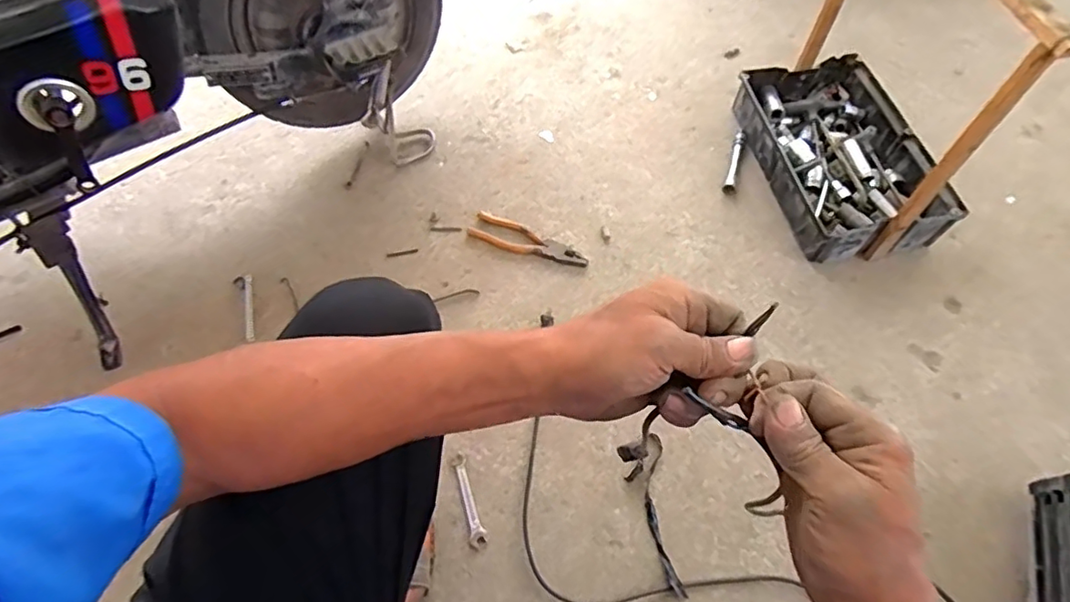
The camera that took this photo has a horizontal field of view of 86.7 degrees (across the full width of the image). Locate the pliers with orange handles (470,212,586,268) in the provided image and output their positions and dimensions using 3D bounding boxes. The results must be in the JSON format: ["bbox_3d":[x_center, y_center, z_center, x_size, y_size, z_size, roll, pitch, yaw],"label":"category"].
[{"bbox_3d":[-0.009,-0.093,0.899,0.192,0.010,0.052,20,63,11],"label":"pliers with orange handles"}]

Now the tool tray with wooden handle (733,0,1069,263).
[{"bbox_3d":[0.494,-0.309,0.801,0.243,0.373,0.370,-12,64,-6],"label":"tool tray with wooden handle"}]

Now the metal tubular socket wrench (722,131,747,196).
[{"bbox_3d":[0.343,-0.235,0.966,0.021,0.018,0.131,17,63,10],"label":"metal tubular socket wrench"}]

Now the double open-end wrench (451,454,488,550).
[{"bbox_3d":[-0.084,0.255,0.722,0.022,0.006,0.116,-15,62,-8],"label":"double open-end wrench"}]

